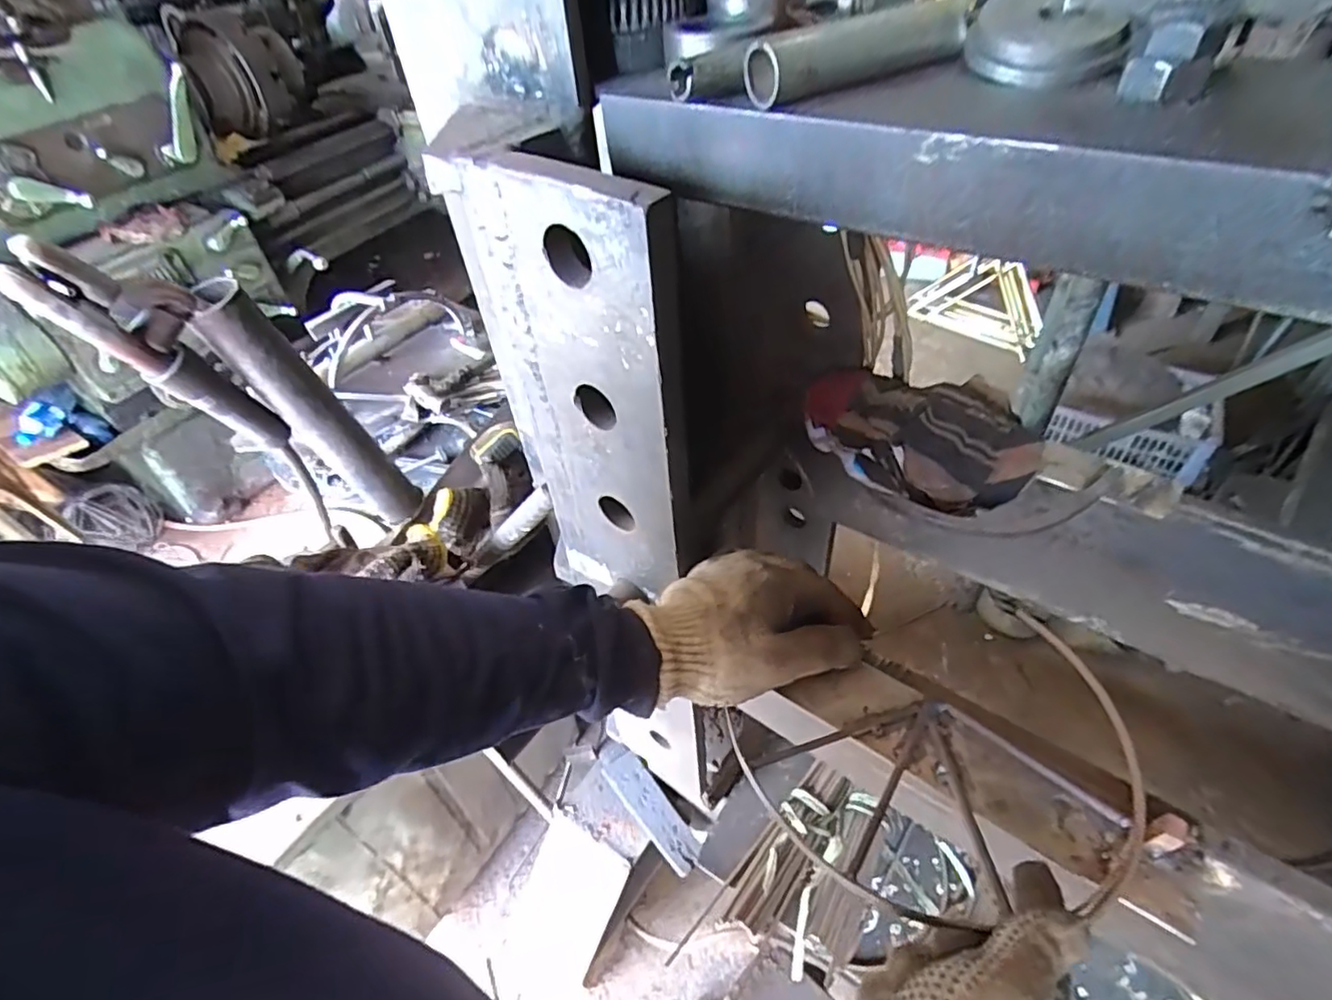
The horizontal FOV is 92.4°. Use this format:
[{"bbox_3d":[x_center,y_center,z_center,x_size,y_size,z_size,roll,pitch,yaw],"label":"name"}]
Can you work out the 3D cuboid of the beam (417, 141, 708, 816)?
[{"bbox_3d":[-0.035,0.081,0.541,0.143,0.678,0.020,23,52,27],"label":"beam"}]

